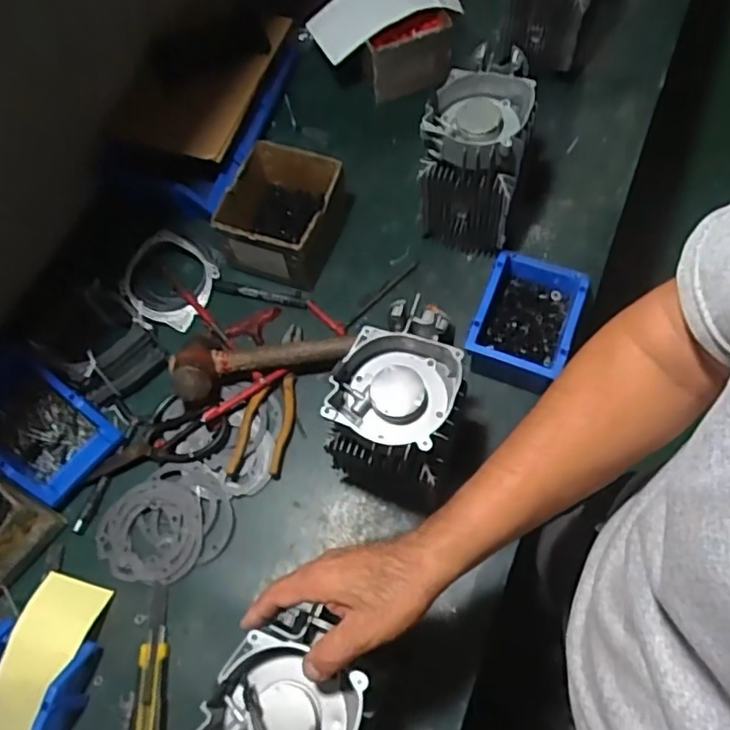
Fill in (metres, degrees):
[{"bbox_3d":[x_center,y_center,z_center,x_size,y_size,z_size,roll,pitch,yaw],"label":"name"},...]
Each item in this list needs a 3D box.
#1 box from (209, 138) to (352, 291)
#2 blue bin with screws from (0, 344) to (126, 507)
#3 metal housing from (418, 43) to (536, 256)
[{"bbox_3d":[-0.110,-0.199,0.829,0.141,0.098,0.153,17,67,10],"label":"box"},{"bbox_3d":[-0.409,0.068,0.746,0.187,0.061,0.121,33,71,16],"label":"blue bin with screws"},{"bbox_3d":[0.142,-0.258,0.780,0.117,0.207,0.129,18,67,10],"label":"metal housing"}]

